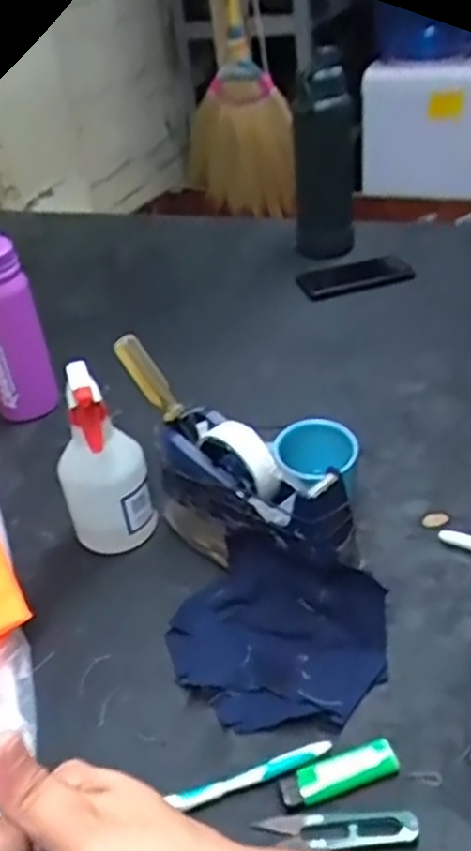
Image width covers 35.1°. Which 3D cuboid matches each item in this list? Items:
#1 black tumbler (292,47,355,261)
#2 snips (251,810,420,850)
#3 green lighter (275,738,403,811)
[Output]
[{"bbox_3d":[0.135,-0.405,1.141,0.093,0.281,0.103,-1,35,8],"label":"black tumbler"},{"bbox_3d":[0.065,0.258,0.473,0.100,0.011,0.021,-2,35,6],"label":"snips"},{"bbox_3d":[0.069,0.231,0.497,0.079,0.015,0.024,-12,35,-9],"label":"green lighter"}]

